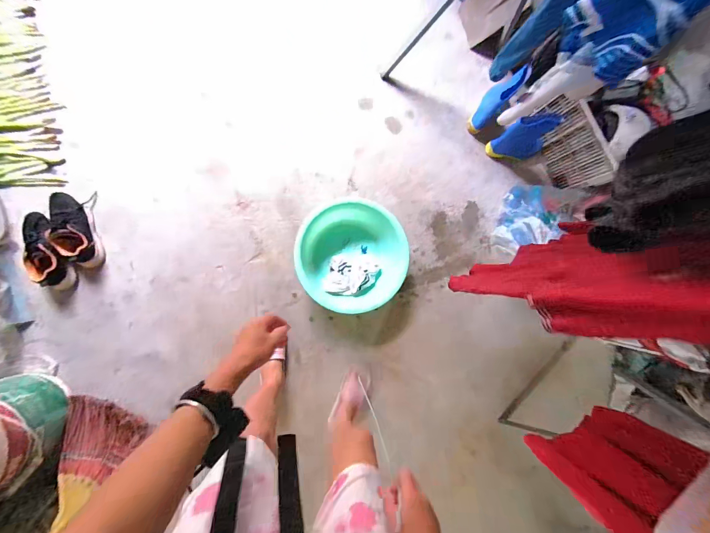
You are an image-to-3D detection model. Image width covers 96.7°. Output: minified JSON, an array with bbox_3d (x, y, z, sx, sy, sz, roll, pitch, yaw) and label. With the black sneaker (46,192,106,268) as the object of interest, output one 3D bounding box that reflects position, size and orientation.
[{"bbox_3d":[-0.883,-0.119,0.994,0.119,0.096,0.248,-12,90,-10],"label":"black sneaker"}]

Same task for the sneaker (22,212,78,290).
[{"bbox_3d":[-0.964,-0.048,0.977,0.095,0.099,0.249,-26,92,-10],"label":"sneaker"}]

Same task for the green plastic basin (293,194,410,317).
[{"bbox_3d":[-0.015,-0.030,1.092,0.357,0.173,0.336,0,88,-10],"label":"green plastic basin"}]

